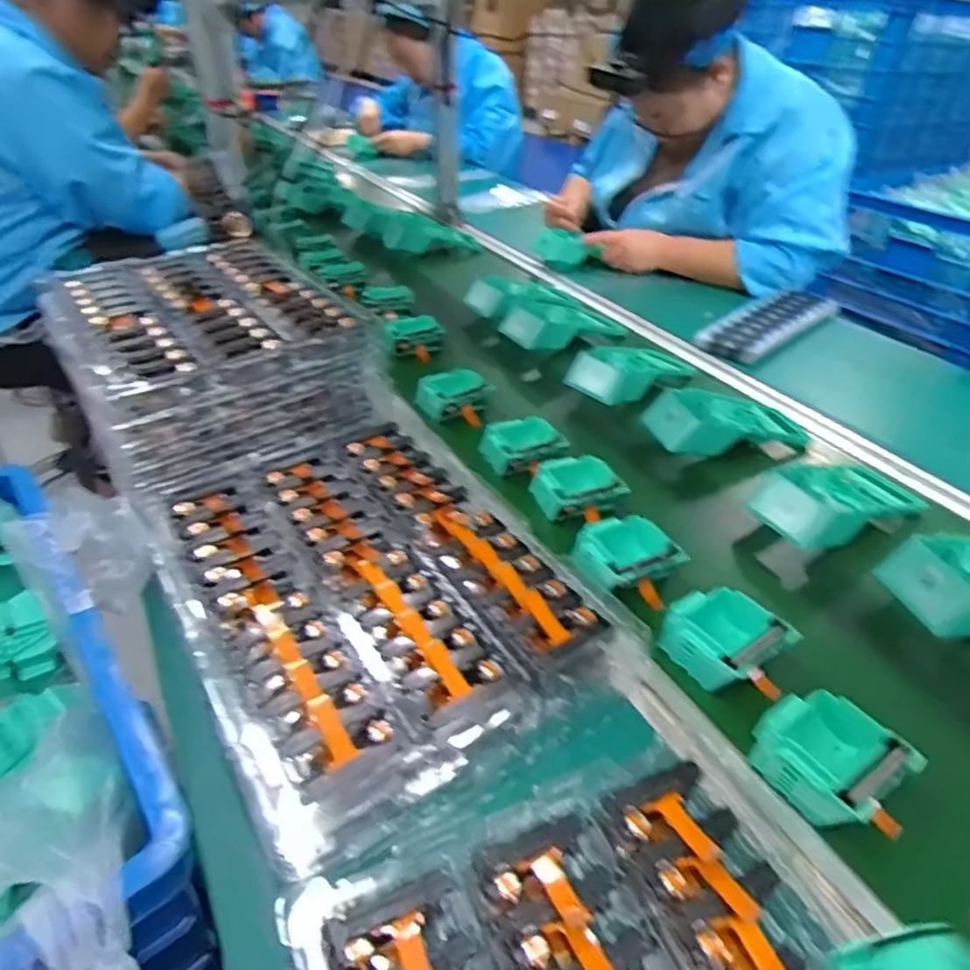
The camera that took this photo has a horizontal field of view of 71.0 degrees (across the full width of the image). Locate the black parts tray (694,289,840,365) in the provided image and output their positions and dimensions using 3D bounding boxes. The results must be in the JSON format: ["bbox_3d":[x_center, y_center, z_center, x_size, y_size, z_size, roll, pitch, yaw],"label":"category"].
[{"bbox_3d":[0.443,-0.255,1.051,0.102,0.023,0.307,29,46,33],"label":"black parts tray"}]

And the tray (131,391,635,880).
[{"bbox_3d":[-0.104,0.064,0.552,0.268,0.043,0.382,-23,43,-27],"label":"tray"}]

